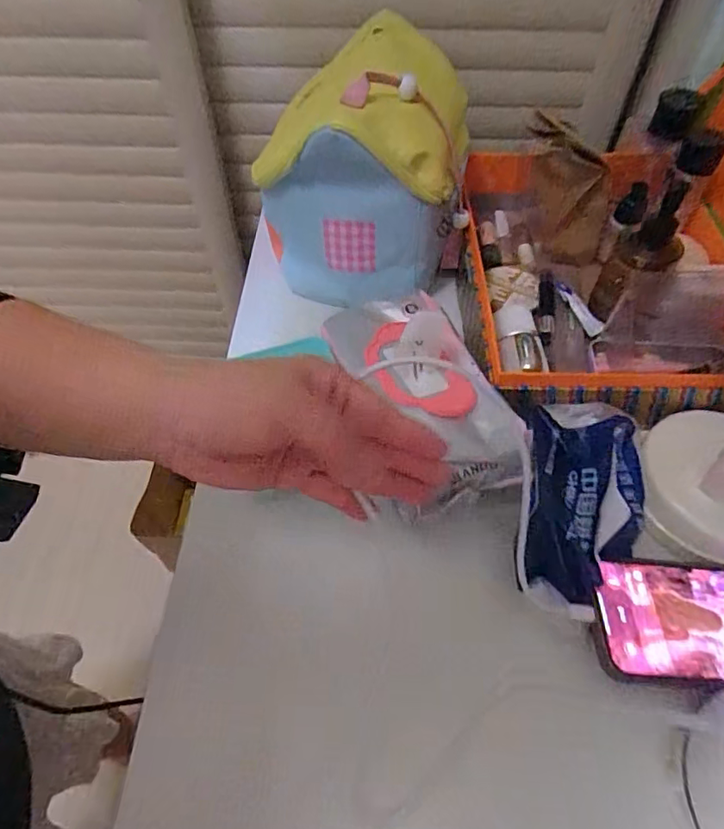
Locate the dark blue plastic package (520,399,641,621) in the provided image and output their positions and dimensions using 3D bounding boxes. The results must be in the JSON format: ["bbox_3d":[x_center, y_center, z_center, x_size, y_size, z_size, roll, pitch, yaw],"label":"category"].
[{"bbox_3d":[0.157,0.061,0.376,0.092,0.036,0.157,17,56,11],"label":"dark blue plastic package"}]

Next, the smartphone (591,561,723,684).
[{"bbox_3d":[0.233,0.140,0.350,0.162,0.009,0.075,6,52,-6],"label":"smartphone"}]

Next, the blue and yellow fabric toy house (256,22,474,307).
[{"bbox_3d":[0.007,-0.218,0.499,0.167,0.192,0.129,31,60,20],"label":"blue and yellow fabric toy house"}]

